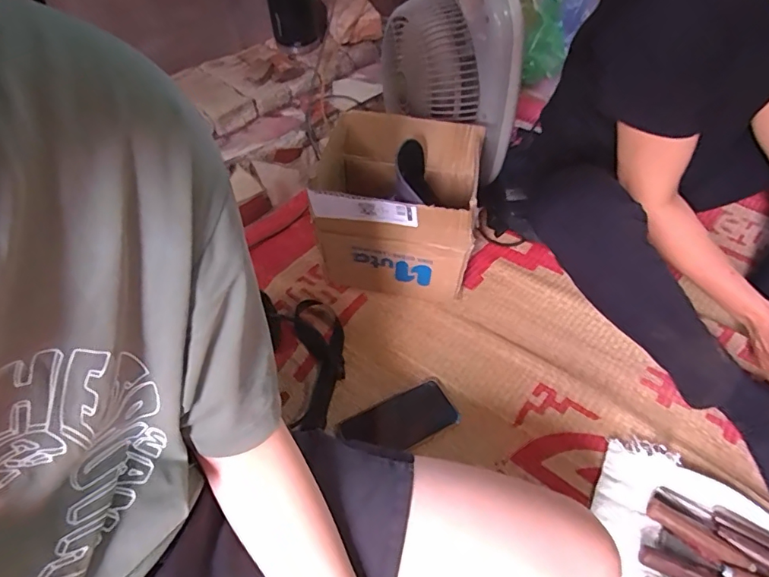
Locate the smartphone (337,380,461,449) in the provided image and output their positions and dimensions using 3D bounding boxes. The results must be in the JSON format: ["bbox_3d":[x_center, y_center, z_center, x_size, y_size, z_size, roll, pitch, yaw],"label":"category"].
[{"bbox_3d":[0.020,0.189,0.696,0.157,0.012,0.075,-20,52,-18],"label":"smartphone"}]

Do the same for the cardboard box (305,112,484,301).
[{"bbox_3d":[0.016,-0.115,0.783,0.242,0.230,0.200,9,49,9],"label":"cardboard box"}]

